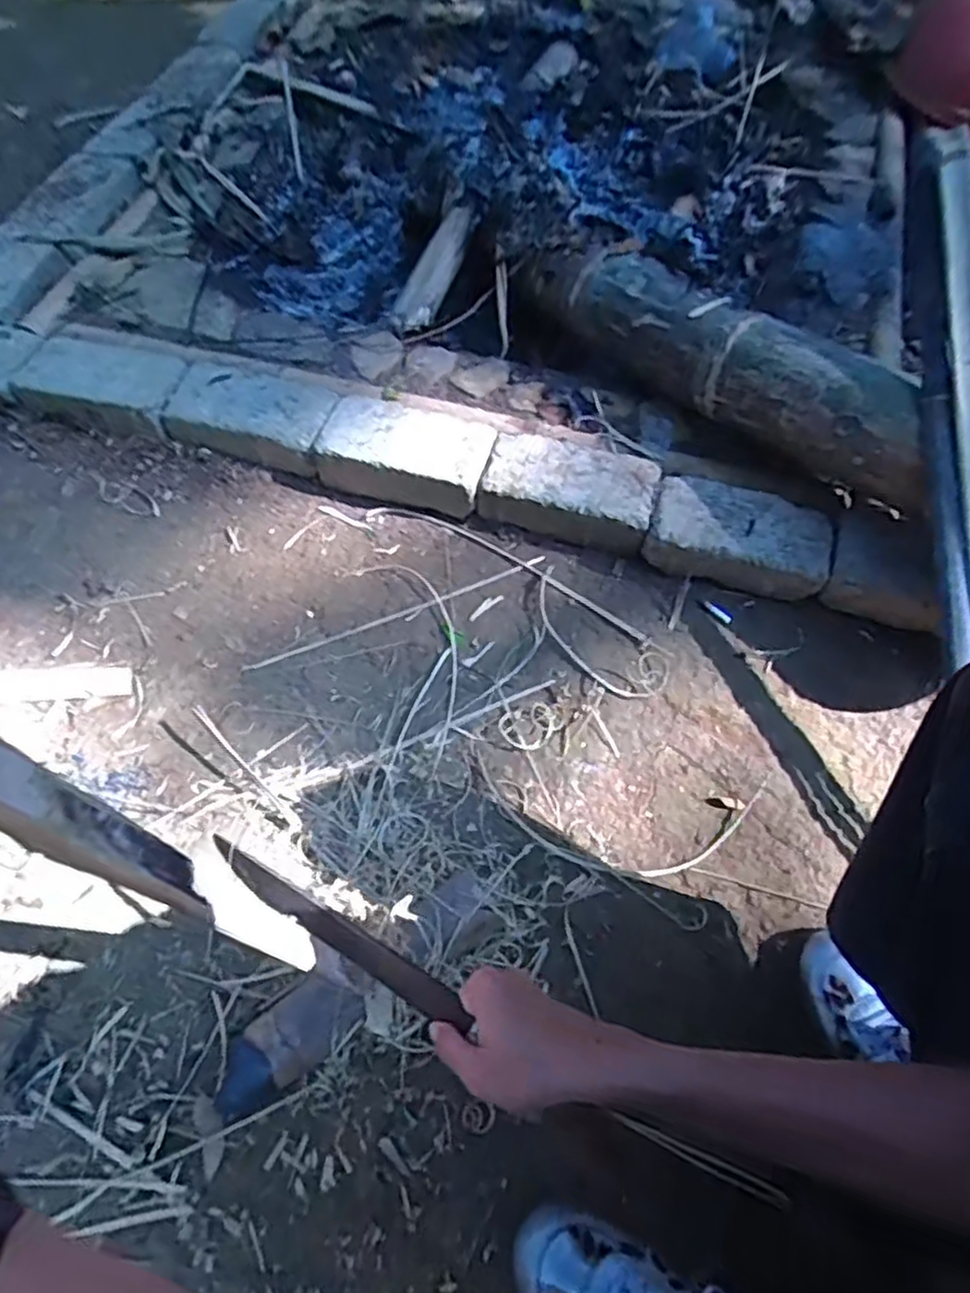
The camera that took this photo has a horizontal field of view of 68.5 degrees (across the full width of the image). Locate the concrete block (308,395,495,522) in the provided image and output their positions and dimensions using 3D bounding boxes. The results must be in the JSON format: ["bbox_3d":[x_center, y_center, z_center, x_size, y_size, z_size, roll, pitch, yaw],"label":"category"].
[{"bbox_3d":[-0.098,-0.250,0.915,0.214,0.063,0.120,14,64,9],"label":"concrete block"}]

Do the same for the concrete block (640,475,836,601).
[{"bbox_3d":[0.302,-0.131,0.860,0.203,0.069,0.108,13,64,9],"label":"concrete block"}]

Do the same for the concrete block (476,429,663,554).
[{"bbox_3d":[0.107,-0.198,0.887,0.206,0.055,0.117,15,64,10],"label":"concrete block"}]

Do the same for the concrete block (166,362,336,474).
[{"bbox_3d":[-0.300,-0.305,0.938,0.207,0.059,0.119,11,64,8],"label":"concrete block"}]

